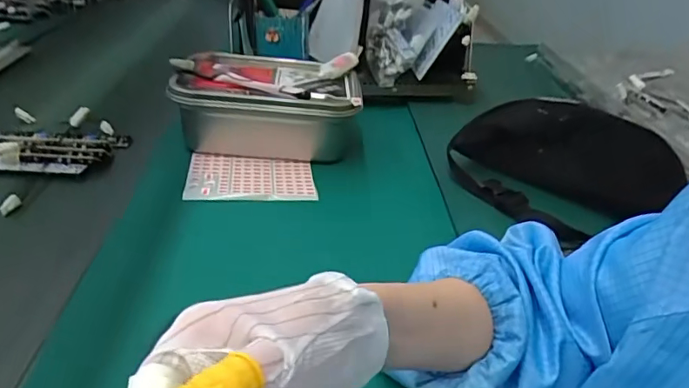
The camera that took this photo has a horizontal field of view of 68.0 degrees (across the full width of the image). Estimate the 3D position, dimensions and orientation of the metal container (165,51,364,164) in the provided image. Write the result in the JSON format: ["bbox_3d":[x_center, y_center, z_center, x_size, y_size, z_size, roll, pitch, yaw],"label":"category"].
[{"bbox_3d":[-0.098,-0.114,0.682,0.236,0.095,0.150,6,31,4],"label":"metal container"}]

